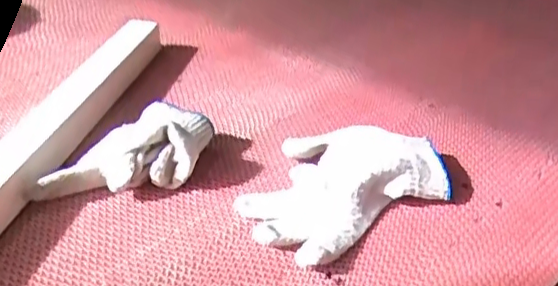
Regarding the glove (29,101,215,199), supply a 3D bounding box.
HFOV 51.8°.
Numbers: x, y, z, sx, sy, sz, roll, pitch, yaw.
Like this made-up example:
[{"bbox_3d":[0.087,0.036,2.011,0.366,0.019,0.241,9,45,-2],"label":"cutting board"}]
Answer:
[{"bbox_3d":[-0.130,0.005,0.491,0.141,0.056,0.076,-4,35,-8],"label":"glove"}]

